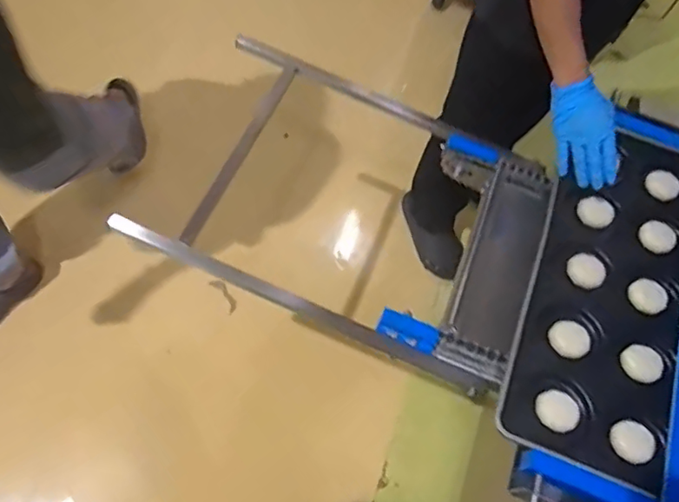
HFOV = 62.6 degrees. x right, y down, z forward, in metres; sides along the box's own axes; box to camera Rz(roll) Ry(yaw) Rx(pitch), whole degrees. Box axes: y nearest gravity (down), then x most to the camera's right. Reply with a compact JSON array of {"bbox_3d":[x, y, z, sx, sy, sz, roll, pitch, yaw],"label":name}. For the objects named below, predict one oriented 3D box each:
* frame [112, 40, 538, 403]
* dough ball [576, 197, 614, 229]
[{"bbox_3d":[0.025,-0.090,0.932,0.623,0.091,0.465,24,62,5],"label":"frame"},{"bbox_3d":[0.427,-0.064,0.929,0.057,0.024,0.046,4,62,-6],"label":"dough ball"}]

